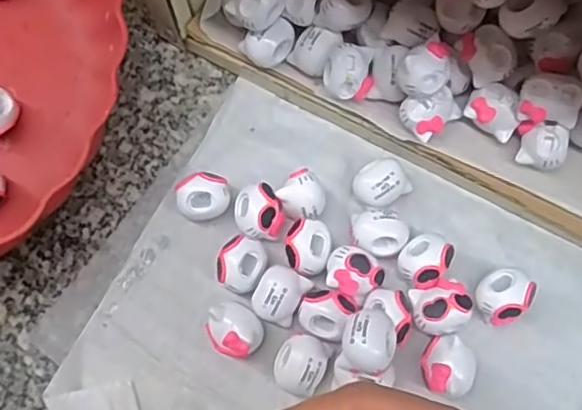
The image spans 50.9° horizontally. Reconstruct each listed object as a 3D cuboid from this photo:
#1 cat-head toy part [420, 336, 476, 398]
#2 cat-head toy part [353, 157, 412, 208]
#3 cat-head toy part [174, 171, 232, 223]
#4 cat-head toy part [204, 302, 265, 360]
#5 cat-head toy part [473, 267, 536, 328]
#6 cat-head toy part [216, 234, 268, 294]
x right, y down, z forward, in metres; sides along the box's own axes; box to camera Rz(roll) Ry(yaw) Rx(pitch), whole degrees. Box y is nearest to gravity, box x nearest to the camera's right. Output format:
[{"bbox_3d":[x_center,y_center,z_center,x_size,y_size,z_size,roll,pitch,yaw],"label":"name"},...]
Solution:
[{"bbox_3d":[0.067,0.070,0.264,0.022,0.019,0.023,-1,71,2],"label":"cat-head toy part"},{"bbox_3d":[0.041,-0.009,0.290,0.024,0.019,0.020,-33,73,-8],"label":"cat-head toy part"},{"bbox_3d":[-0.041,-0.003,0.292,0.025,0.019,0.020,-28,72,-7],"label":"cat-head toy part"},{"bbox_3d":[-0.024,0.056,0.272,0.025,0.020,0.022,23,74,10],"label":"cat-head toy part"},{"bbox_3d":[0.094,0.041,0.271,0.025,0.018,0.022,-32,73,-8],"label":"cat-head toy part"},{"bbox_3d":[-0.022,0.027,0.278,0.020,0.015,0.025,21,73,9],"label":"cat-head toy part"}]

